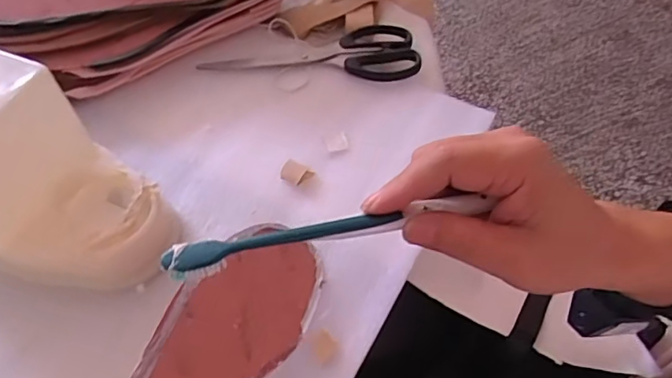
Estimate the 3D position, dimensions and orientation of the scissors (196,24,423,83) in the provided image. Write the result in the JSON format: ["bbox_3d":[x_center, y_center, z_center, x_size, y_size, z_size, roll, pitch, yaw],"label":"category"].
[{"bbox_3d":[-0.020,-0.137,0.521,0.198,0.010,0.079,5,55,3],"label":"scissors"}]

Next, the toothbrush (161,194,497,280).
[{"bbox_3d":[-0.002,0.021,0.278,0.169,0.007,0.017,-11,55,-11],"label":"toothbrush"}]

